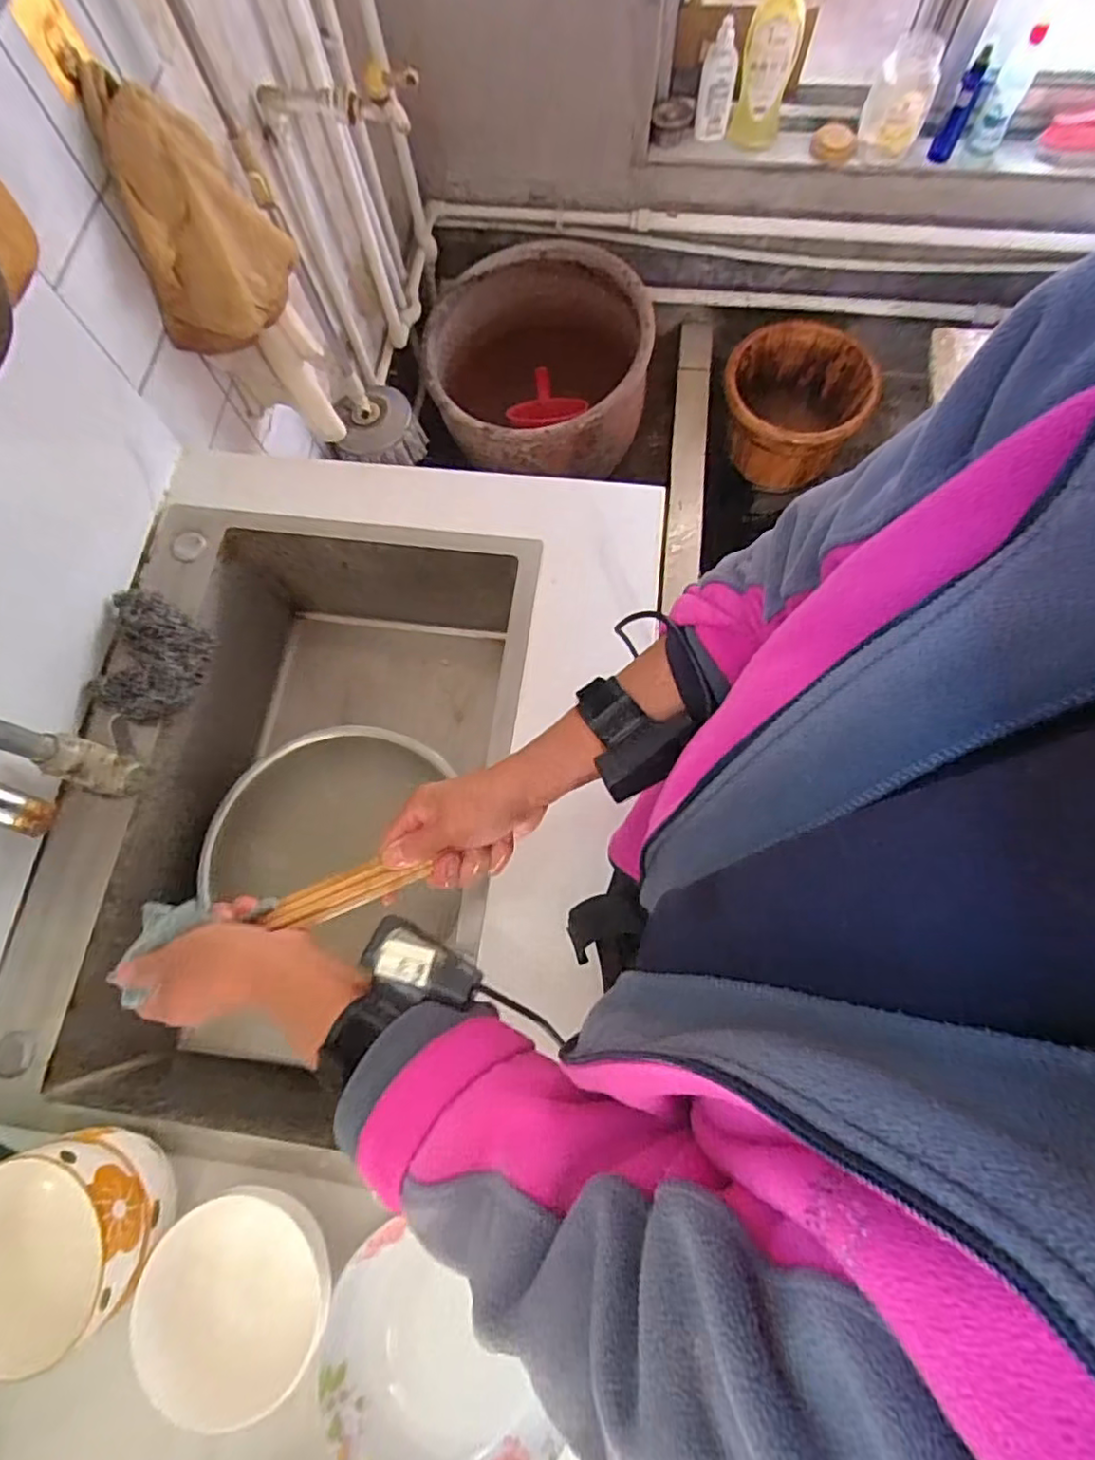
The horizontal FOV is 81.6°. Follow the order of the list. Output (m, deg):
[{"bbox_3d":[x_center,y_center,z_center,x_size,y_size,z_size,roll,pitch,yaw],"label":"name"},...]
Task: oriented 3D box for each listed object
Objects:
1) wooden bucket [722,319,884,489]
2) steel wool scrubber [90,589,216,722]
[{"bbox_3d":[0.624,-0.809,1.581,0.369,0.242,0.346,1,73,3],"label":"wooden bucket"},{"bbox_3d":[-0.417,-0.077,0.667,0.101,0.027,0.135,8,73,5],"label":"steel wool scrubber"}]

